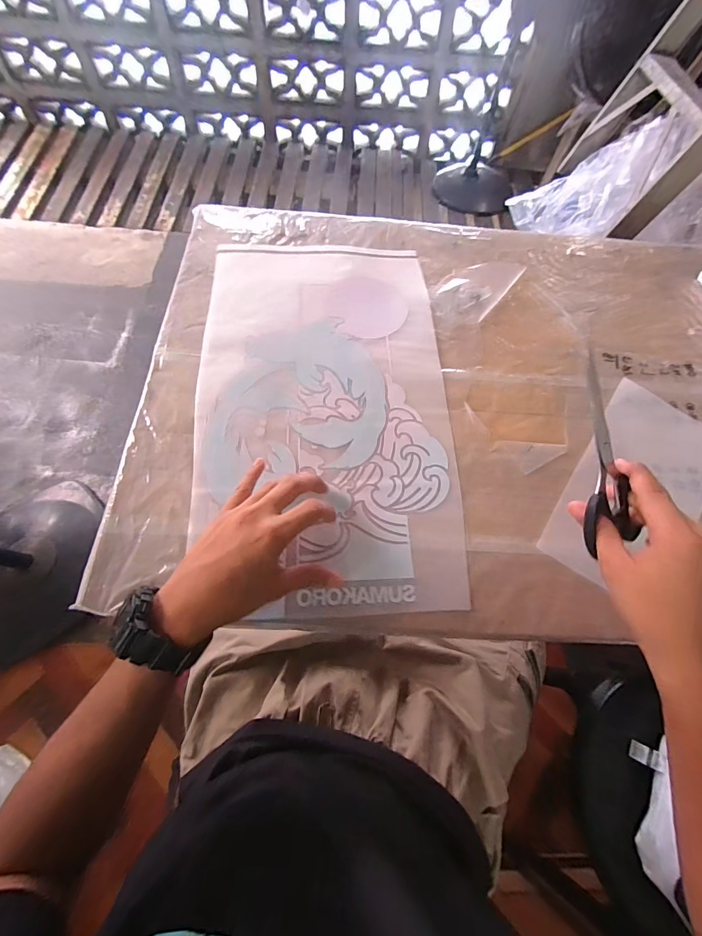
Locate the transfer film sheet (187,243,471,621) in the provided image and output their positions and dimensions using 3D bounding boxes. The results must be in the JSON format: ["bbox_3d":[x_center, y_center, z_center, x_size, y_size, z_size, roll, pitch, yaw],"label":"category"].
[{"bbox_3d":[-0.031,-0.086,0.415,0.272,0.010,0.465,-1,67,-4],"label":"transfer film sheet"}]

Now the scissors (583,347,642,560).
[{"bbox_3d":[0.192,-0.008,0.284,0.052,0.013,0.154,-24,108,-13],"label":"scissors"}]

